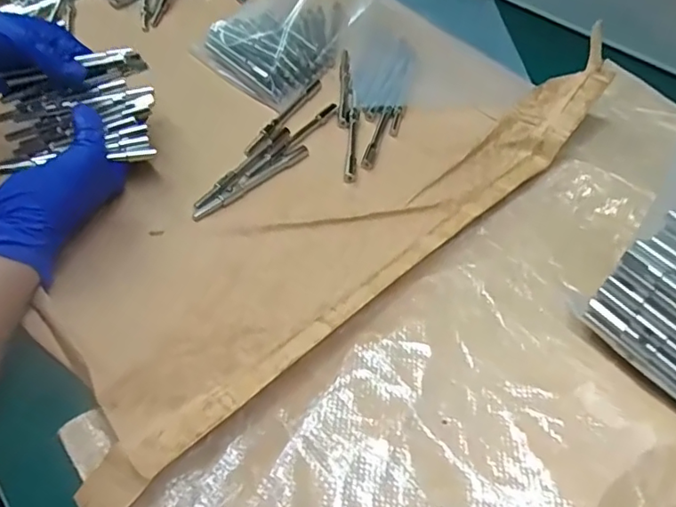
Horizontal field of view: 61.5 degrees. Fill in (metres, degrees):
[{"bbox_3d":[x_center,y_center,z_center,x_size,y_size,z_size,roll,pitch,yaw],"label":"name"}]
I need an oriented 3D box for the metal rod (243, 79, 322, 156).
[{"bbox_3d":[-0.050,-0.127,0.522,0.013,0.004,0.118,24,57,21],"label":"metal rod"}]

